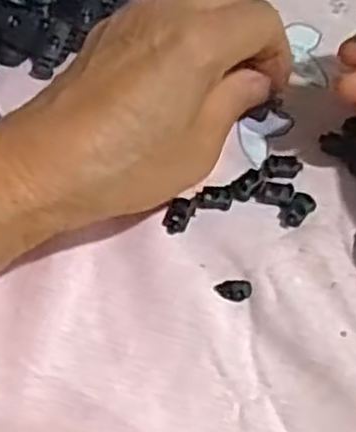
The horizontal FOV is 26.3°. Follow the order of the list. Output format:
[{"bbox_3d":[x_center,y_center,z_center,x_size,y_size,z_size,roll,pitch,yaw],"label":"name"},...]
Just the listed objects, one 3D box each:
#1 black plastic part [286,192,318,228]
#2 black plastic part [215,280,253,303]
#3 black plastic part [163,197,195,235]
[{"bbox_3d":[0.054,-0.003,0.338,0.010,0.006,0.016,36,72,15],"label":"black plastic part"},{"bbox_3d":[0.024,0.031,0.323,0.015,0.004,0.009,6,67,4],"label":"black plastic part"},{"bbox_3d":[0.000,0.000,0.338,0.010,0.004,0.017,24,69,11],"label":"black plastic part"}]

